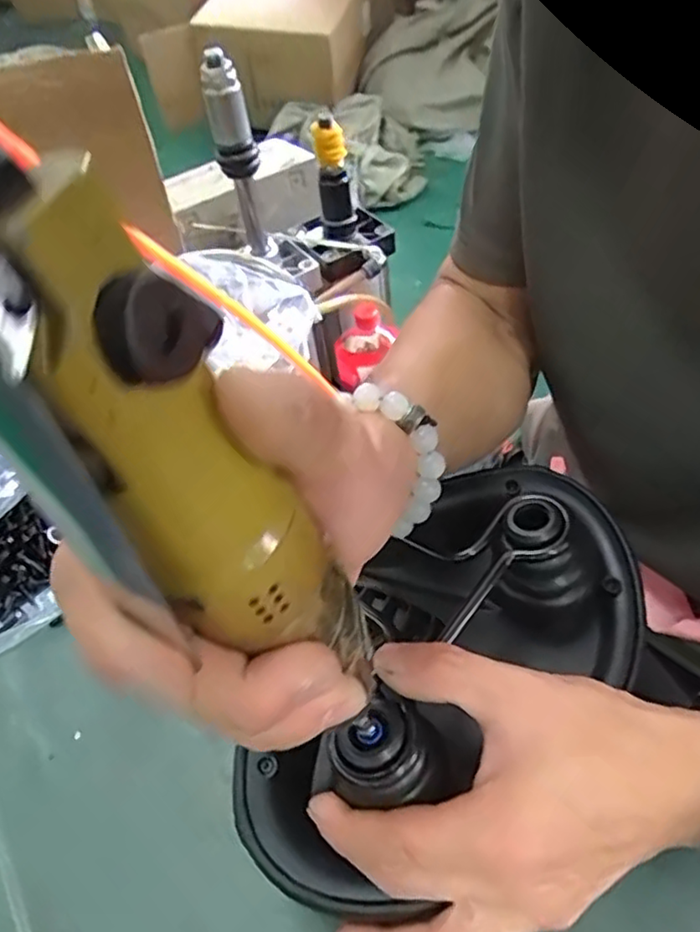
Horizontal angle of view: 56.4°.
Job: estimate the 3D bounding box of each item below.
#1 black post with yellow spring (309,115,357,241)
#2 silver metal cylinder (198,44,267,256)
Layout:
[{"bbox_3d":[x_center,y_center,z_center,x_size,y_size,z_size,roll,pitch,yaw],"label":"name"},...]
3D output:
[{"bbox_3d":[-0.019,-0.363,0.841,0.045,0.145,0.042,-4,49,3],"label":"black post with yellow spring"},{"bbox_3d":[-0.134,-0.367,0.785,0.049,0.228,0.042,-14,48,-6],"label":"silver metal cylinder"}]

